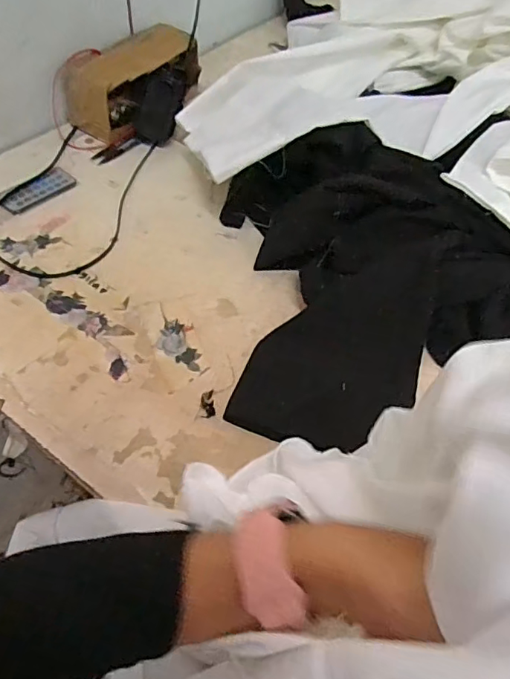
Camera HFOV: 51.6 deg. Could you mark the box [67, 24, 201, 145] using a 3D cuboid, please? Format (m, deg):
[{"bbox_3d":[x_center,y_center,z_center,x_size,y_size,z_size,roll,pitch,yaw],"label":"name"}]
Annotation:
[{"bbox_3d":[-0.153,-0.333,0.681,0.069,0.080,0.178,36,59,20],"label":"box"}]

